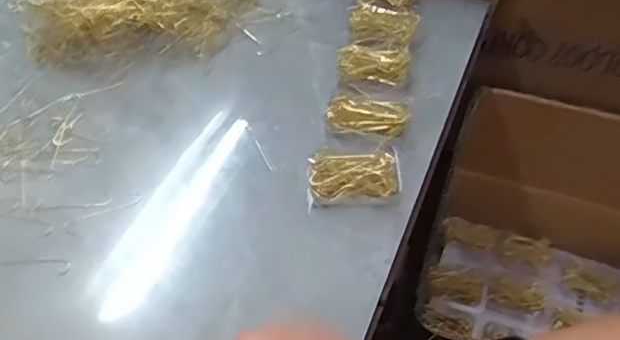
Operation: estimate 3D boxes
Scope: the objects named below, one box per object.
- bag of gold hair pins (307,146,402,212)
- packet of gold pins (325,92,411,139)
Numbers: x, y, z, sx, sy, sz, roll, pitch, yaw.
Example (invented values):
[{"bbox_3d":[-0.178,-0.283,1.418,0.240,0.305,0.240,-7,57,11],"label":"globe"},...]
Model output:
[{"bbox_3d":[0.037,0.006,0.496,0.078,0.018,0.048,-3,51,-6],"label":"bag of gold hair pins"},{"bbox_3d":[0.054,-0.051,0.544,0.073,0.010,0.048,12,51,6],"label":"packet of gold pins"}]

